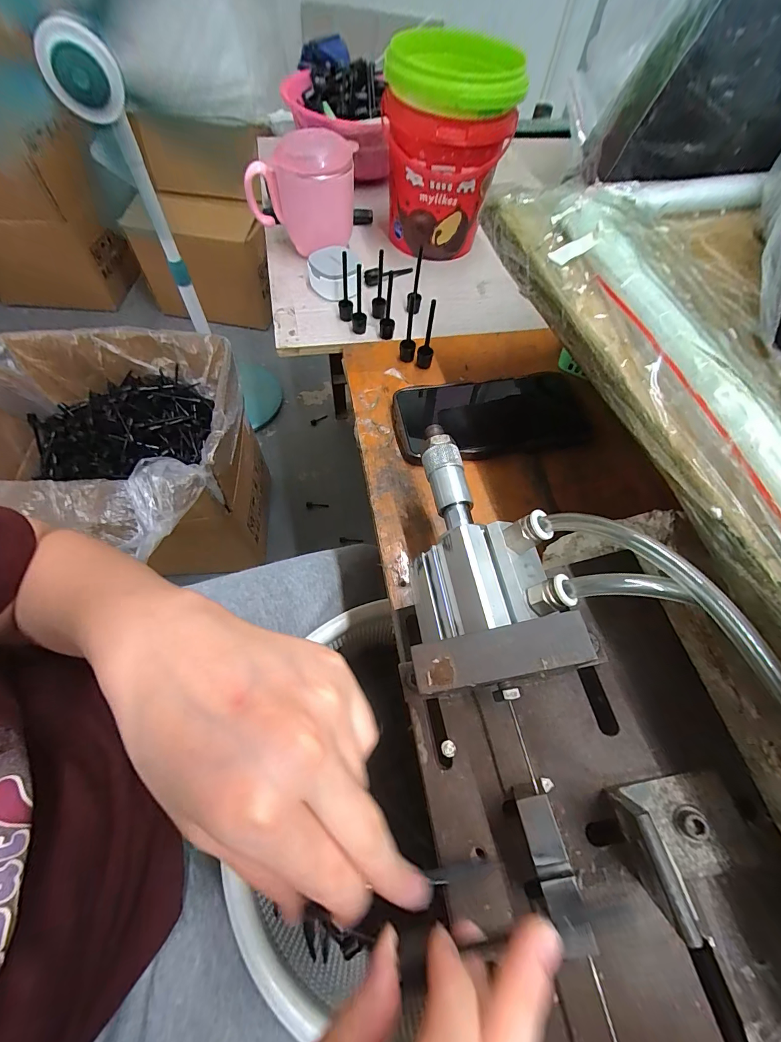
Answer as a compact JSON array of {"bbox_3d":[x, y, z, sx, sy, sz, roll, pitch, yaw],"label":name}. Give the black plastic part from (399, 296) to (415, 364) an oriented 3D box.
[{"bbox_3d":[0.018,-0.173,0.352,0.015,0.058,0.011,4,62,-2],"label":"black plastic part"}]

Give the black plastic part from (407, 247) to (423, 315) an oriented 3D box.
[{"bbox_3d":[0.027,-0.243,0.397,0.014,0.061,0.020,8,62,0],"label":"black plastic part"}]

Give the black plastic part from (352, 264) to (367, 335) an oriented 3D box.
[{"bbox_3d":[-0.030,-0.214,0.375,0.014,0.064,0.012,-1,62,-5],"label":"black plastic part"}]

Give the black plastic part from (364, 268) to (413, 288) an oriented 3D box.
[{"bbox_3d":[-0.001,-0.282,0.442,0.059,0.016,0.014,-23,66,-15],"label":"black plastic part"}]

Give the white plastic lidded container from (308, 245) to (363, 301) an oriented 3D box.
[{"bbox_3d":[-0.060,-0.273,0.419,0.055,0.034,0.058,-5,62,-7],"label":"white plastic lidded container"}]

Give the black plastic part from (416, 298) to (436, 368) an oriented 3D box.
[{"bbox_3d":[0.034,-0.166,0.347,0.015,0.062,0.011,8,62,0],"label":"black plastic part"}]

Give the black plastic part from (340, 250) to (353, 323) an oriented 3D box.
[{"bbox_3d":[-0.045,-0.230,0.382,0.014,0.068,0.019,-1,62,-5],"label":"black plastic part"}]

